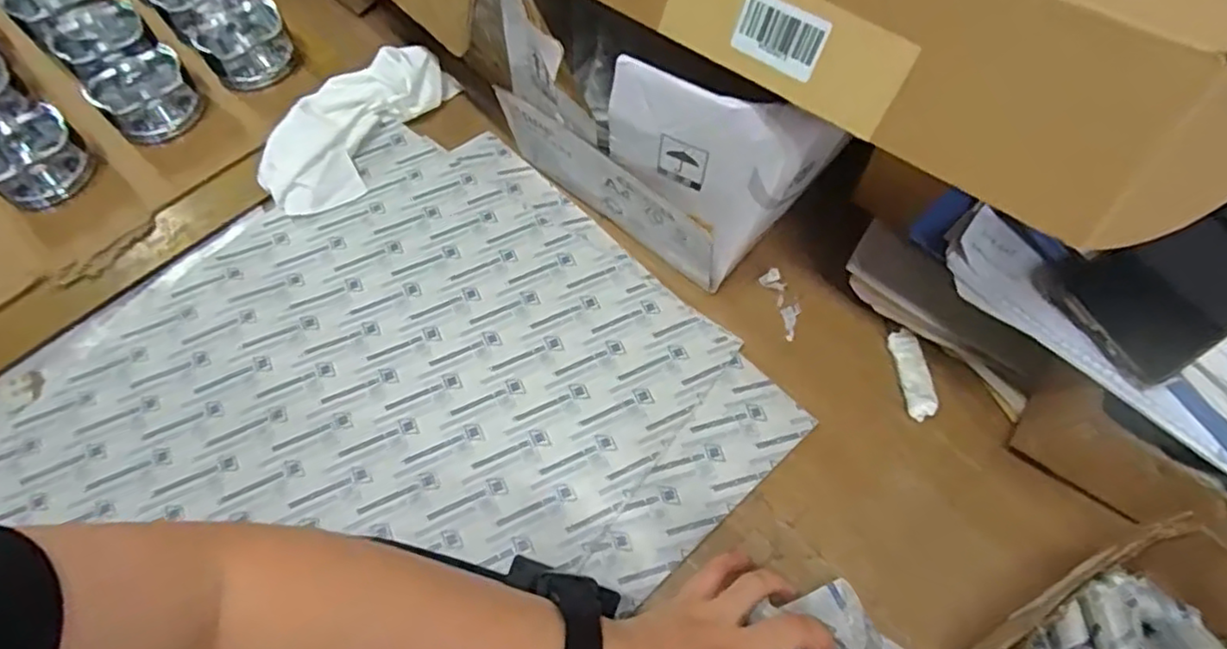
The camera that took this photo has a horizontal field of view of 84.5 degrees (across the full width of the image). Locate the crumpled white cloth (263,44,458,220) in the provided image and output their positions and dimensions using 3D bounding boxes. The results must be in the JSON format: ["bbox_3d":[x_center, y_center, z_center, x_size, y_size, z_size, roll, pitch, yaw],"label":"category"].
[{"bbox_3d":[-0.230,-0.184,0.616,0.090,0.043,0.205,39,70,18],"label":"crumpled white cloth"}]

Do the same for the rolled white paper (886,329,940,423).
[{"bbox_3d":[0.233,0.038,0.524,0.023,0.008,0.072,-4,63,-1],"label":"rolled white paper"}]

